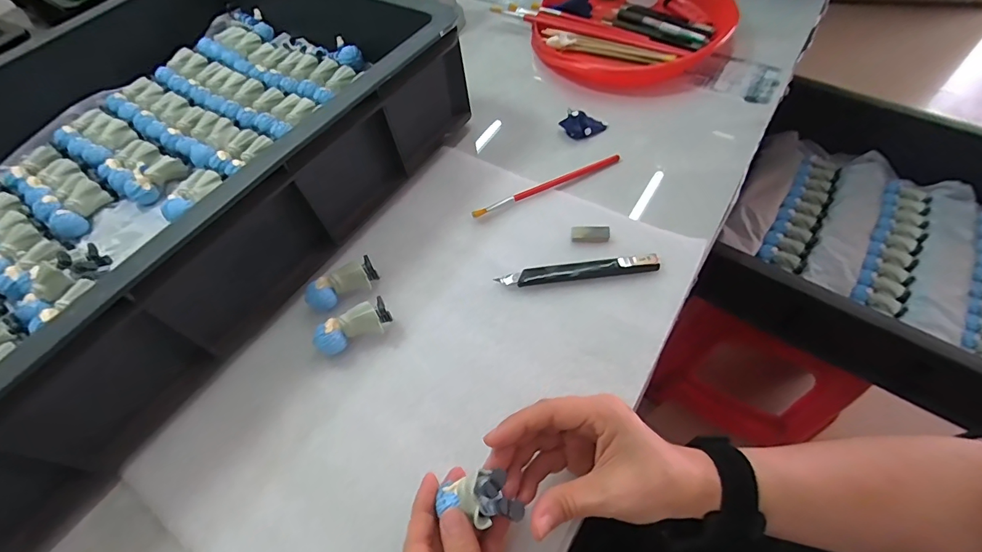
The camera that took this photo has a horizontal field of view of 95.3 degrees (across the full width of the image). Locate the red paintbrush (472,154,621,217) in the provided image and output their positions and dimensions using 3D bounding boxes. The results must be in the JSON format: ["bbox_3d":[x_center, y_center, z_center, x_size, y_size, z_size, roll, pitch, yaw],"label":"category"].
[{"bbox_3d":[0.057,-0.091,0.449,0.164,0.011,0.013,-25,60,-10],"label":"red paintbrush"}]

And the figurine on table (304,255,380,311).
[{"bbox_3d":[-0.130,0.008,0.389,0.060,0.031,0.022,-21,58,-8],"label":"figurine on table"}]

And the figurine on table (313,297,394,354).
[{"bbox_3d":[-0.111,0.044,0.365,0.059,0.031,0.024,-26,59,-11],"label":"figurine on table"}]

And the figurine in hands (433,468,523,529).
[{"bbox_3d":[-0.009,0.129,0.259,0.054,0.024,0.028,-25,46,44],"label":"figurine in hands"}]

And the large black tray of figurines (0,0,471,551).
[{"bbox_3d":[-0.345,-0.096,0.417,0.392,0.120,0.570,29,65,20],"label":"large black tray of figurines"}]

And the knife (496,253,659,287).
[{"bbox_3d":[0.075,-0.006,0.385,0.136,0.008,0.018,-7,57,1],"label":"knife"}]

